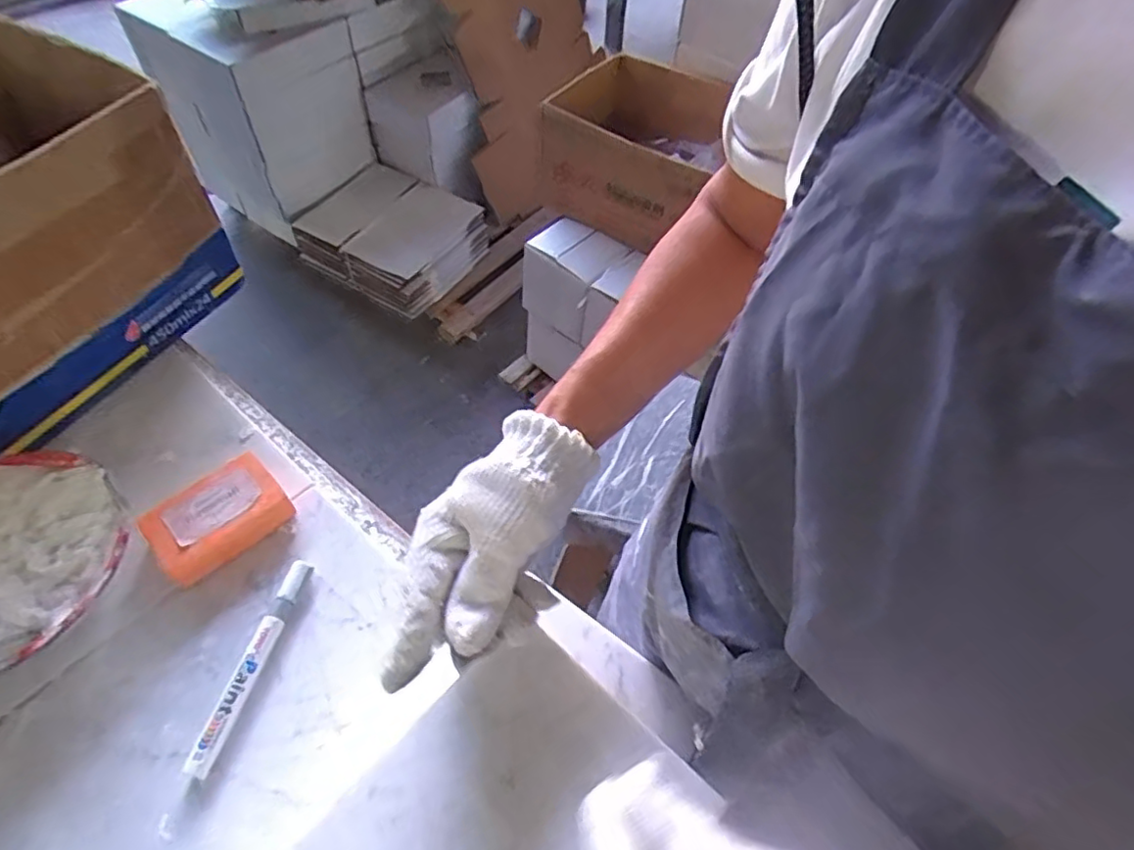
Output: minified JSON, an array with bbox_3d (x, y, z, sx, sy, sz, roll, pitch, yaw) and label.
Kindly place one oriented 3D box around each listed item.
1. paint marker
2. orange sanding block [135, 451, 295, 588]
[{"bbox_3d":[-0.214,0.161,0.429,0.015,0.016,0.143,14,55,3],"label":"paint marker"},{"bbox_3d":[-0.269,0.070,0.481,0.093,0.033,0.059,-36,66,-26],"label":"orange sanding block"}]

